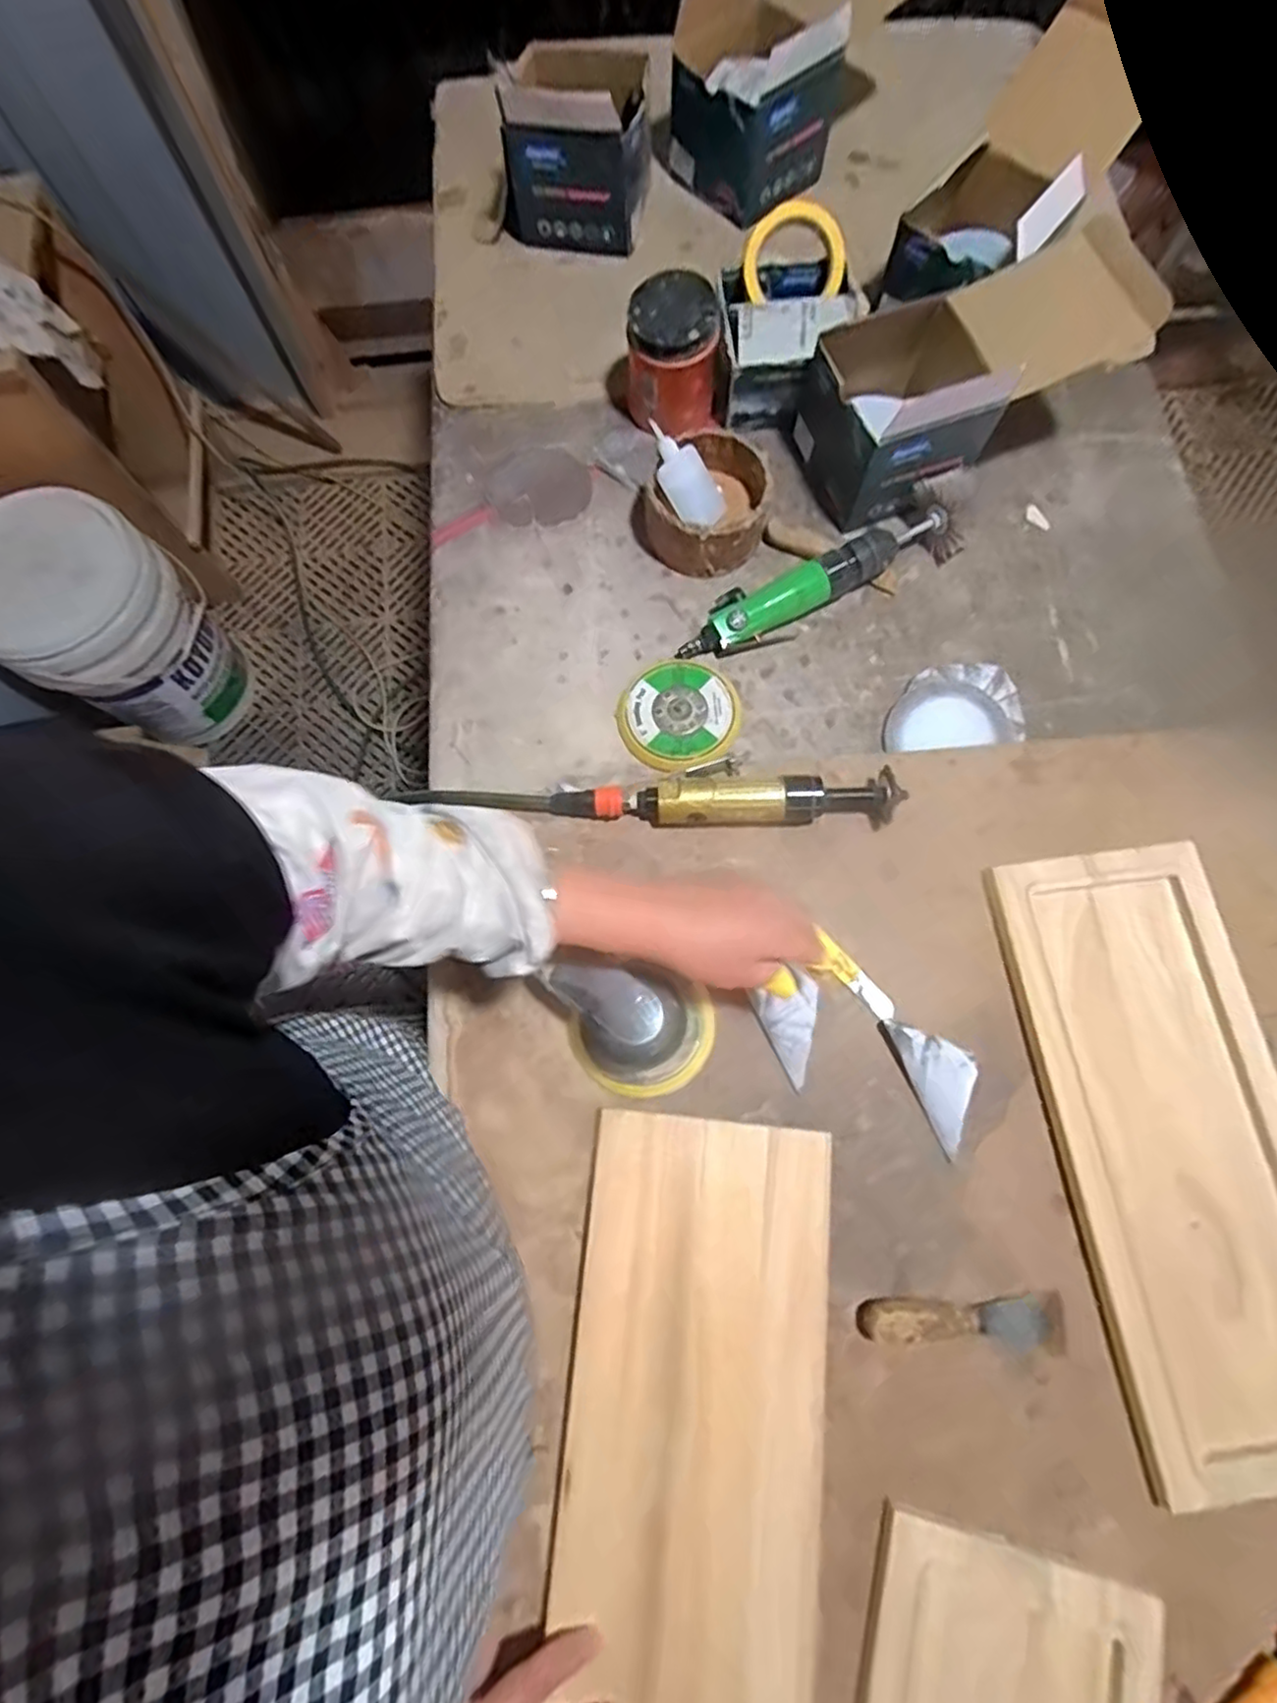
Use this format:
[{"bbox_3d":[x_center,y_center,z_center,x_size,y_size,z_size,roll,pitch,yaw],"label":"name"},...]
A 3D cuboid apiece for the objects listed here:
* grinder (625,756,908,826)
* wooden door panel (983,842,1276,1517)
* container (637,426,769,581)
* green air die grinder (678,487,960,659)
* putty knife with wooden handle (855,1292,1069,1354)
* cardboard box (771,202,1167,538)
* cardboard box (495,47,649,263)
[{"bbox_3d":[0.109,-0.054,0.600,0.228,0.039,0.059,1,73,-1],"label":"grinder"},{"bbox_3d":[0.425,0.223,0.536,0.204,0.022,0.454,-5,74,-3],"label":"wooden door panel"},{"bbox_3d":[0.065,-0.339,0.678,0.125,0.067,0.115,-21,75,-8],"label":"container"},{"bbox_3d":[0.174,-0.260,0.658,0.287,0.051,0.060,-27,76,-9],"label":"green air die grinder"},{"bbox_3d":[0.242,0.350,0.506,0.152,0.025,0.035,1,73,-1],"label":"putty knife with wooden handle"},{"bbox_3d":[0.307,-0.445,0.661,0.266,0.158,0.148,-18,75,-7],"label":"cardboard box"},{"bbox_3d":[-0.072,-0.774,0.761,0.161,0.143,0.118,5,75,1],"label":"cardboard box"}]

